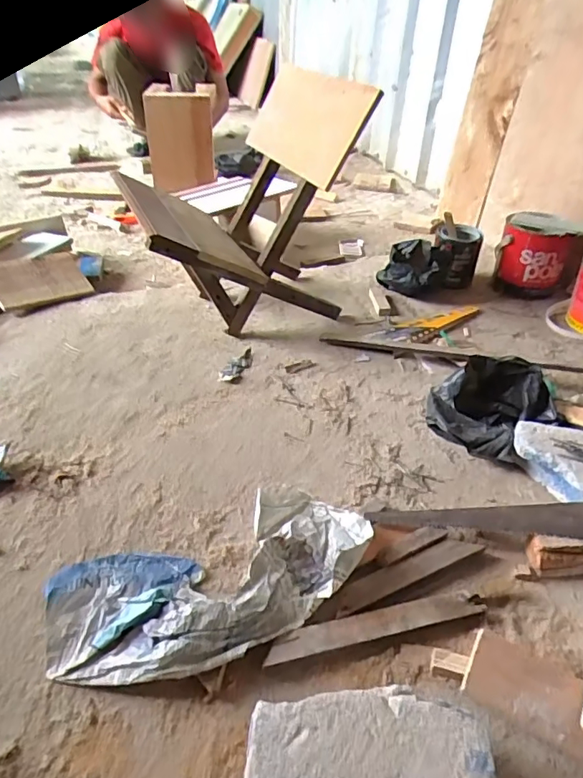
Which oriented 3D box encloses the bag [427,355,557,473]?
[{"bbox_3d":[0.318,0.030,0.851,0.188,0.100,0.169,19,41,22],"label":"bag"}]

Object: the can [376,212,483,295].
[{"bbox_3d":[0.340,-0.315,1.271,0.257,0.154,0.124,-25,45,-32],"label":"can"}]

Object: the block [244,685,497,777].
[{"bbox_3d":[0.061,0.332,0.461,0.211,0.071,0.123,-3,38,-5],"label":"block"}]

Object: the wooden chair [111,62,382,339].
[{"bbox_3d":[-0.099,-0.333,1.027,0.394,0.466,0.294,-15,40,-20],"label":"wooden chair"}]

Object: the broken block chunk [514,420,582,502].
[{"bbox_3d":[0.386,0.103,0.775,0.129,0.069,0.136,23,42,26],"label":"broken block chunk"}]

